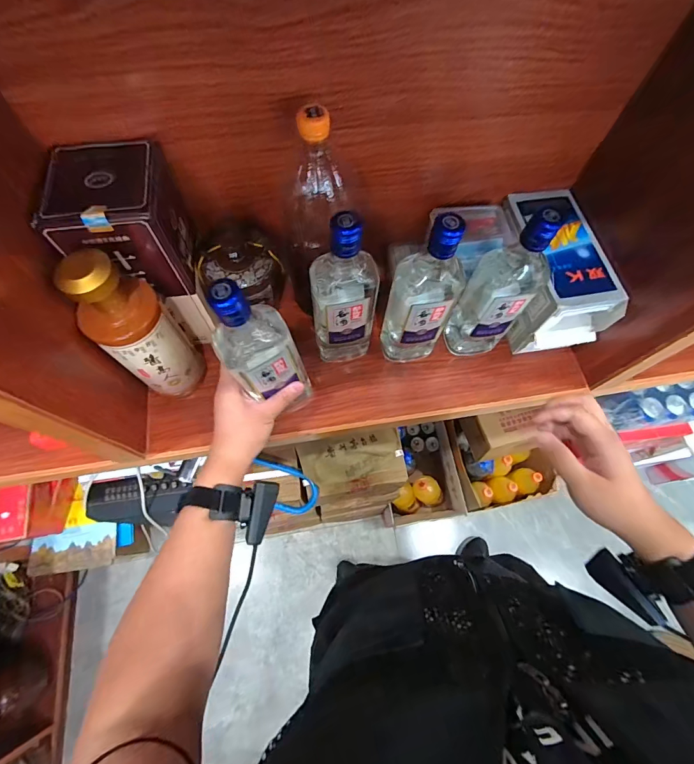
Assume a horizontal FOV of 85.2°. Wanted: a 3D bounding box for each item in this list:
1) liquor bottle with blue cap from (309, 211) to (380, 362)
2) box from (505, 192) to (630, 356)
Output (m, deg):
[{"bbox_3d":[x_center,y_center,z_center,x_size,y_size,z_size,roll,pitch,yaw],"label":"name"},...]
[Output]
[{"bbox_3d":[-0.002,-0.097,0.435,0.075,0.211,0.052,1,67,-2],"label":"liquor bottle with blue cap"},{"bbox_3d":[0.279,-0.148,0.525,0.097,0.111,0.194,-8,68,-6],"label":"box"}]

